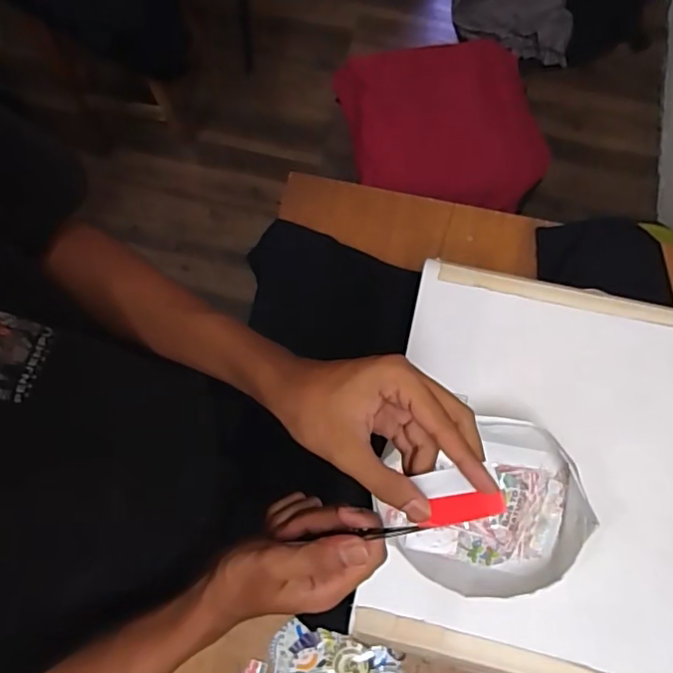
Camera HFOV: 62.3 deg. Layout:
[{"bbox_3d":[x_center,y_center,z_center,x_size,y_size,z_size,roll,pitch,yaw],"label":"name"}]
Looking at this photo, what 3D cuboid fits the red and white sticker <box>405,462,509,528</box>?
[{"bbox_3d":[0.076,0.098,0.343,0.048,0.004,0.032,-18,71,17],"label":"red and white sticker"}]

